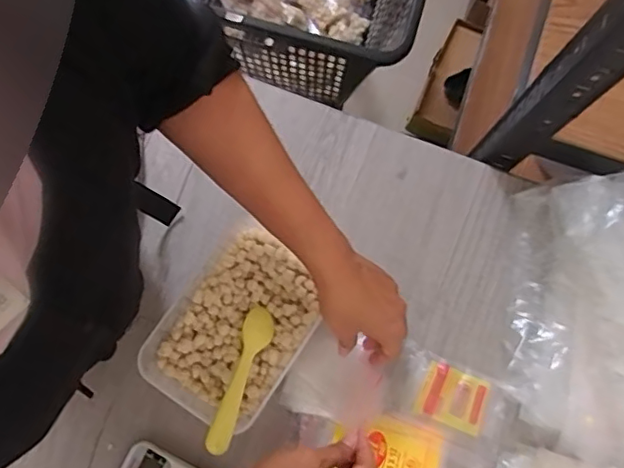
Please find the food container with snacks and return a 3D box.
[{"bbox_3d":[-0.074,0.102,0.599,0.132,0.054,0.191,36,80,5],"label":"food container with snacks"}]

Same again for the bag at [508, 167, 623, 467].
[{"bbox_3d":[0.308,0.085,0.579,0.186,0.101,0.287,10,77,2],"label":"bag"}]

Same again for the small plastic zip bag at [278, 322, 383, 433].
[{"bbox_3d":[0.025,0.153,0.587,0.093,0.024,0.084,24,78,5],"label":"small plastic zip bag"}]

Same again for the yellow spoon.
[{"bbox_3d":[-0.068,0.136,0.550,0.030,0.007,0.153,15,49,3],"label":"yellow spoon"}]

